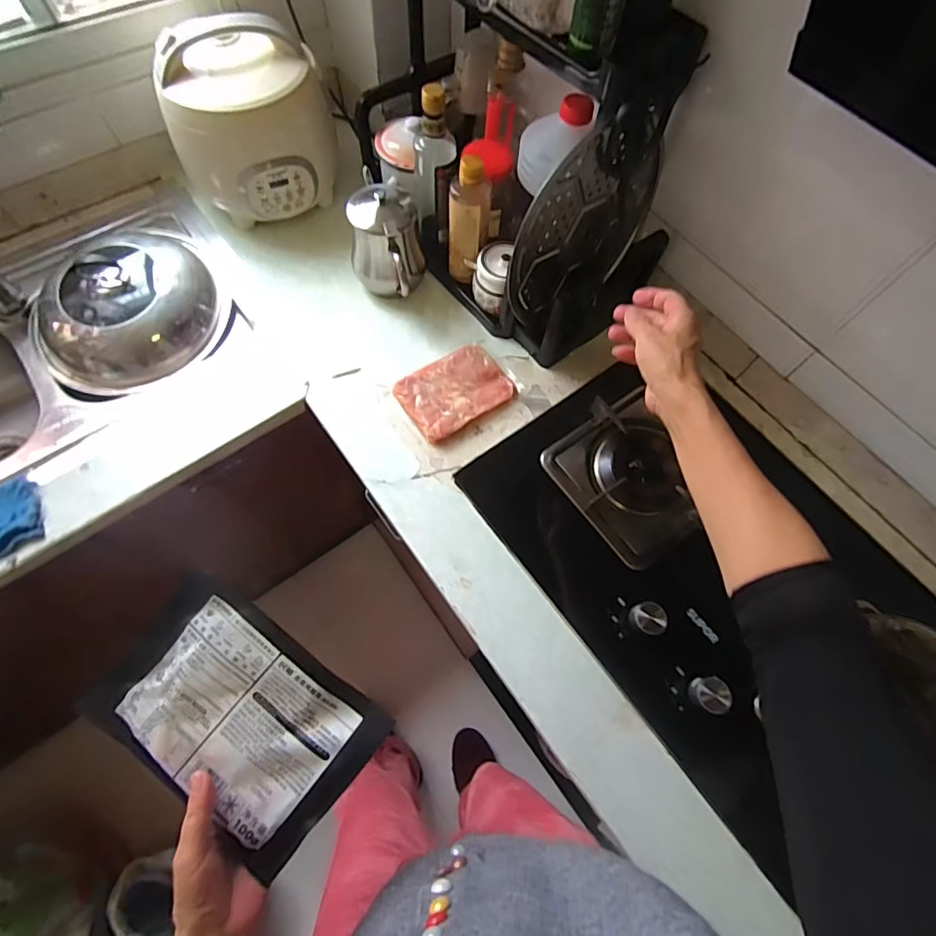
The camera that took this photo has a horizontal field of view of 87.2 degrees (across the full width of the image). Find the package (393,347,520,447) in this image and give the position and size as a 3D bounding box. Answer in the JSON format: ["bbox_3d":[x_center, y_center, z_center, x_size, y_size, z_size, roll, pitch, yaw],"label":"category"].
[{"bbox_3d":[-0.020,-0.118,0.753,0.161,0.024,0.116,-34,70,-16],"label":"package"}]

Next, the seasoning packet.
[{"bbox_3d":[-0.192,0.205,0.412,0.215,0.014,0.146,38,79,2],"label":"seasoning packet"}]

